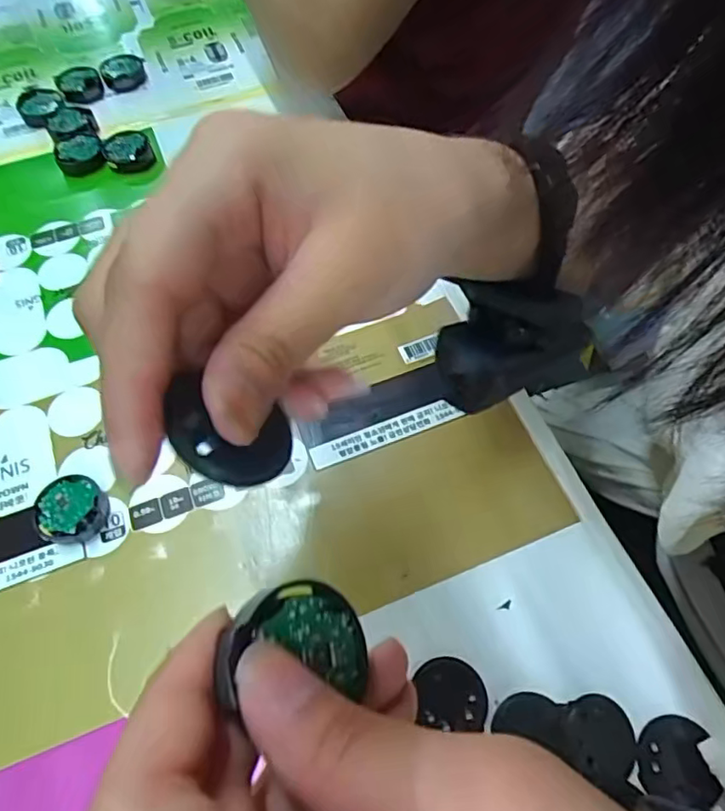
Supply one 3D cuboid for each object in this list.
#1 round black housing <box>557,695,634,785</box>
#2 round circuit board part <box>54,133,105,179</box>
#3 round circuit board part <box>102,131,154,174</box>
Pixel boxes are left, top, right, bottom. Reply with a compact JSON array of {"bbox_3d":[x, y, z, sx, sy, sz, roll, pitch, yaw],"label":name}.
[{"bbox_3d":[0.086,0.121,0.216,0.028,0.007,0.026,-1,61,1],"label":"round black housing"},{"bbox_3d":[-0.181,-0.162,0.377,0.029,0.008,0.034,-22,63,-10],"label":"round circuit board part"},{"bbox_3d":[-0.150,-0.164,0.377,0.028,0.007,0.033,-21,63,-10],"label":"round circuit board part"}]

